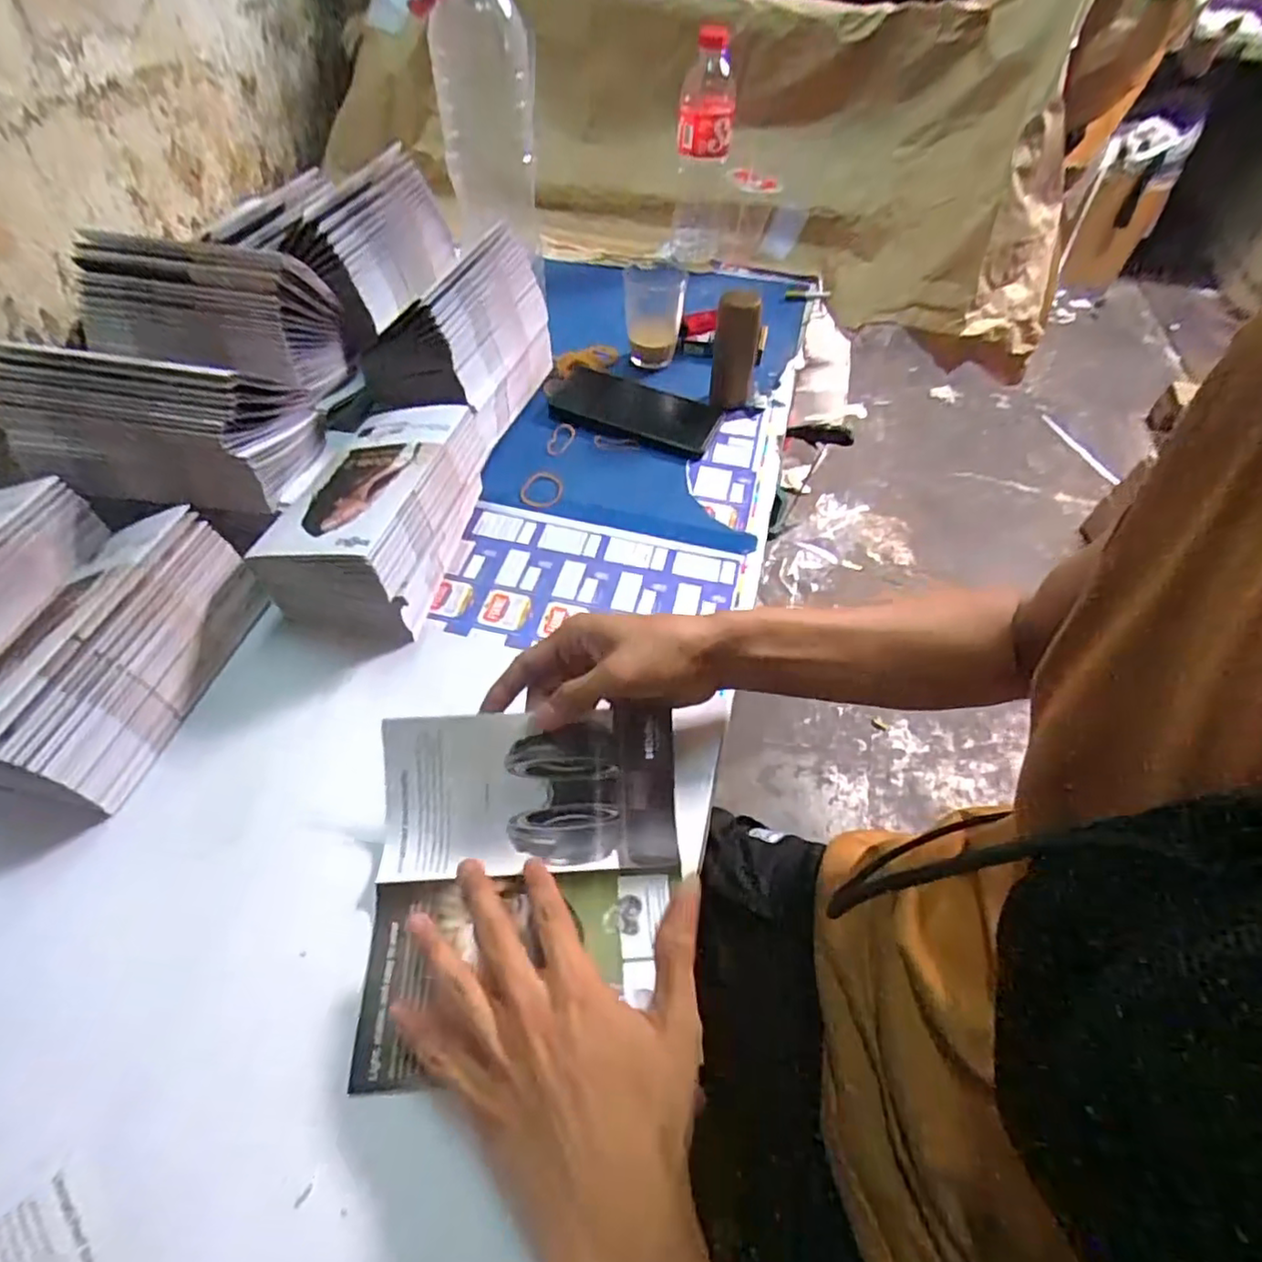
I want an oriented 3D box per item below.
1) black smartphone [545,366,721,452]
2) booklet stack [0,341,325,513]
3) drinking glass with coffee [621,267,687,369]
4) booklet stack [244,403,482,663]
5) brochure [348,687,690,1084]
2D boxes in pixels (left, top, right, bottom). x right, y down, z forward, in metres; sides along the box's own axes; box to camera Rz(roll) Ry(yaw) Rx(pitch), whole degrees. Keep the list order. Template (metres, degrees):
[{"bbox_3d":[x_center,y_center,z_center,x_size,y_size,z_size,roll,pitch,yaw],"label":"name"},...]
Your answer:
[{"bbox_3d":[-0.004,-0.230,0.663,0.184,0.017,0.085,17,54,11],"label":"black smartphone"},{"bbox_3d":[-0.343,-0.161,0.470,0.188,0.089,0.103,4,52,0],"label":"booklet stack"},{"bbox_3d":[0.022,-0.345,0.695,0.058,0.098,0.069,-3,53,-5],"label":"drinking glass with coffee"},{"bbox_3d":[-0.192,-0.087,0.492,0.117,0.091,0.190,12,53,7],"label":"booklet stack"},{"bbox_3d":[-0.058,0.135,0.360,0.171,0.051,0.180,-1,53,-3],"label":"brochure"}]

